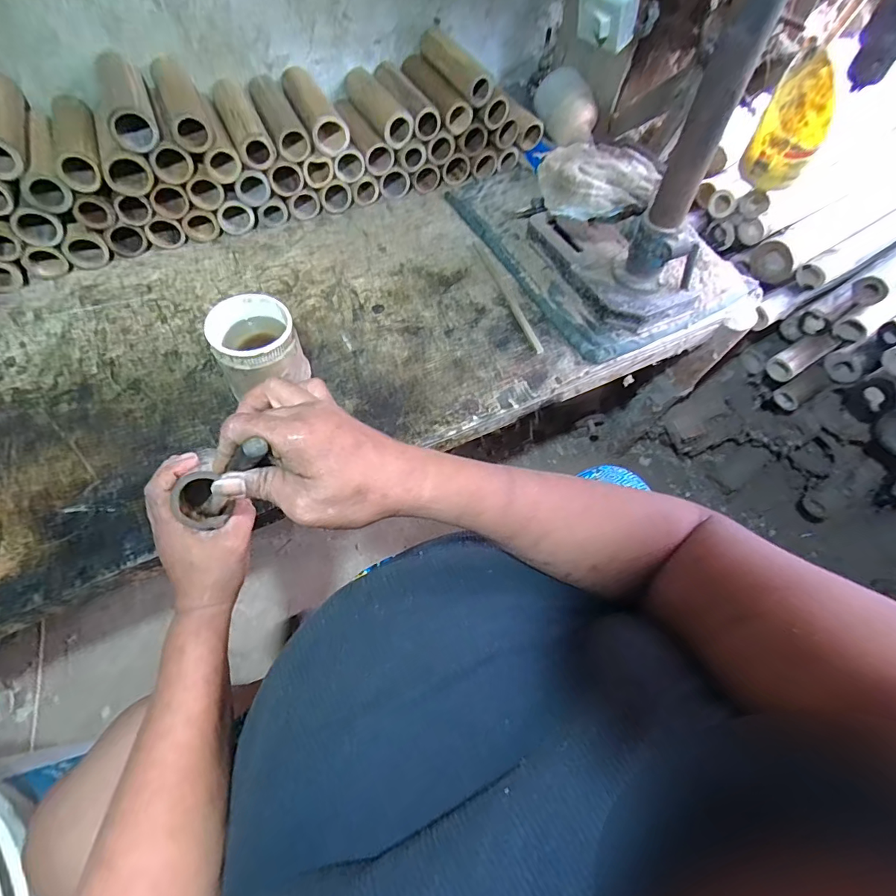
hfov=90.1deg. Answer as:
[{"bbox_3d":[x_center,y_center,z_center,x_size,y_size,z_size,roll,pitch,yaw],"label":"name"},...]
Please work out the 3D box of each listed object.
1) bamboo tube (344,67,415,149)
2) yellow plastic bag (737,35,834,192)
[{"bbox_3d":[-0.125,-0.595,0.773,0.056,0.048,0.177,-26,67,-14],"label":"bamboo tube"},{"bbox_3d":[0.488,-0.452,0.644,0.093,0.148,0.110,29,66,12],"label":"yellow plastic bag"}]

